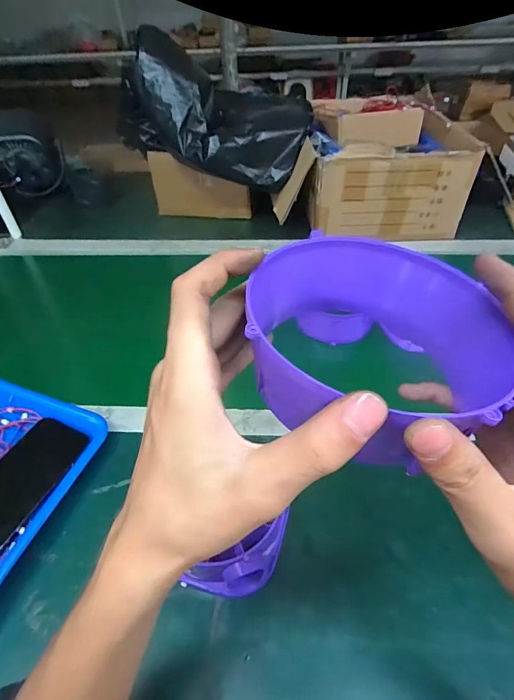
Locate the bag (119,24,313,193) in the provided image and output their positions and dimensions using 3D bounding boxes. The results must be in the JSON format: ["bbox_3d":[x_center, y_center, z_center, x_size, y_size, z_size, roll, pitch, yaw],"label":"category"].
[{"bbox_3d":[-0.091,-0.429,0.743,0.351,0.186,0.153,22,45,-7],"label":"bag"}]

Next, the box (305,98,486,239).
[{"bbox_3d":[0.265,-0.415,0.839,0.303,0.199,0.351,2,44,5],"label":"box"}]

